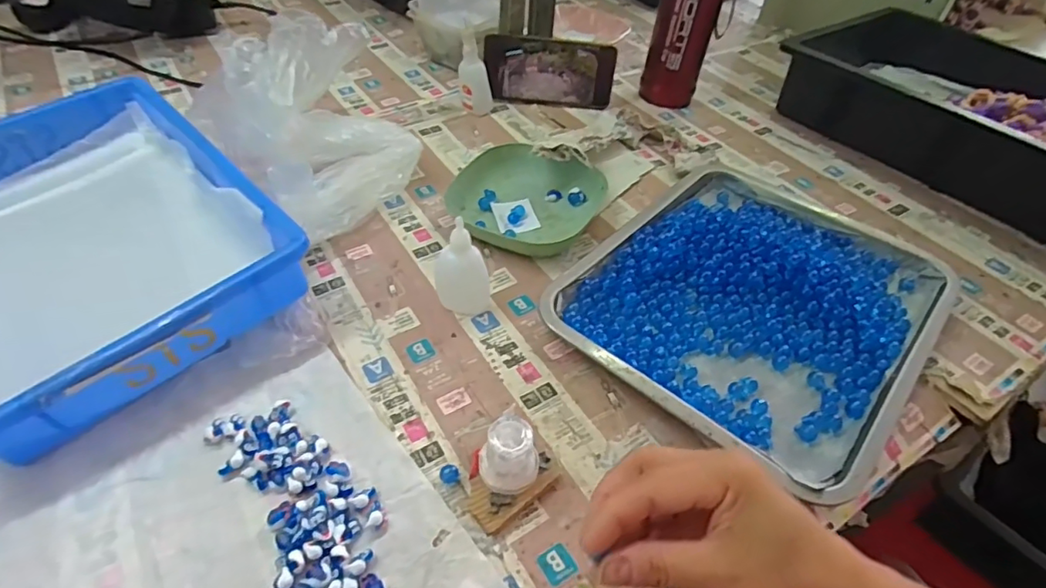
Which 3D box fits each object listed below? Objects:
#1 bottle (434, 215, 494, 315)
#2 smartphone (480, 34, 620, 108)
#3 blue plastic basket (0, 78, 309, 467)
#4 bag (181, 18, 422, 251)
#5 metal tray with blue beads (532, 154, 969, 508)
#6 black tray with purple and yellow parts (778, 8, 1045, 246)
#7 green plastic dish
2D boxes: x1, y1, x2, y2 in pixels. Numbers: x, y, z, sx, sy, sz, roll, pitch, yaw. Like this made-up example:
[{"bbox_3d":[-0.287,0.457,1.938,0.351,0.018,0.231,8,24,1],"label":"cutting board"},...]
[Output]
[{"bbox_3d":[-0.049,-0.023,0.453,0.045,0.089,0.026,1,46,-4],"label":"bottle"},{"bbox_3d":[0.034,-0.281,0.709,0.162,0.080,0.009,3,25,-3],"label":"smartphone"},{"bbox_3d":[-0.375,-0.053,0.473,0.239,0.074,0.370,-34,57,-31],"label":"blue plastic basket"},{"bbox_3d":[-0.207,-0.175,0.557,0.165,0.131,0.236,-26,53,-26],"label":"bag"},{"bbox_3d":[0.202,0.001,0.489,0.267,0.034,0.303,34,53,26],"label":"metal tray with blue beads"},{"bbox_3d":[0.572,-0.234,0.709,0.304,0.091,0.477,-26,53,-27],"label":"black tray with purple and yellow parts"},{"bbox_3d":[-0.001,-0.099,0.567,0.147,0.035,0.138,24,49,18],"label":"green plastic dish"}]

